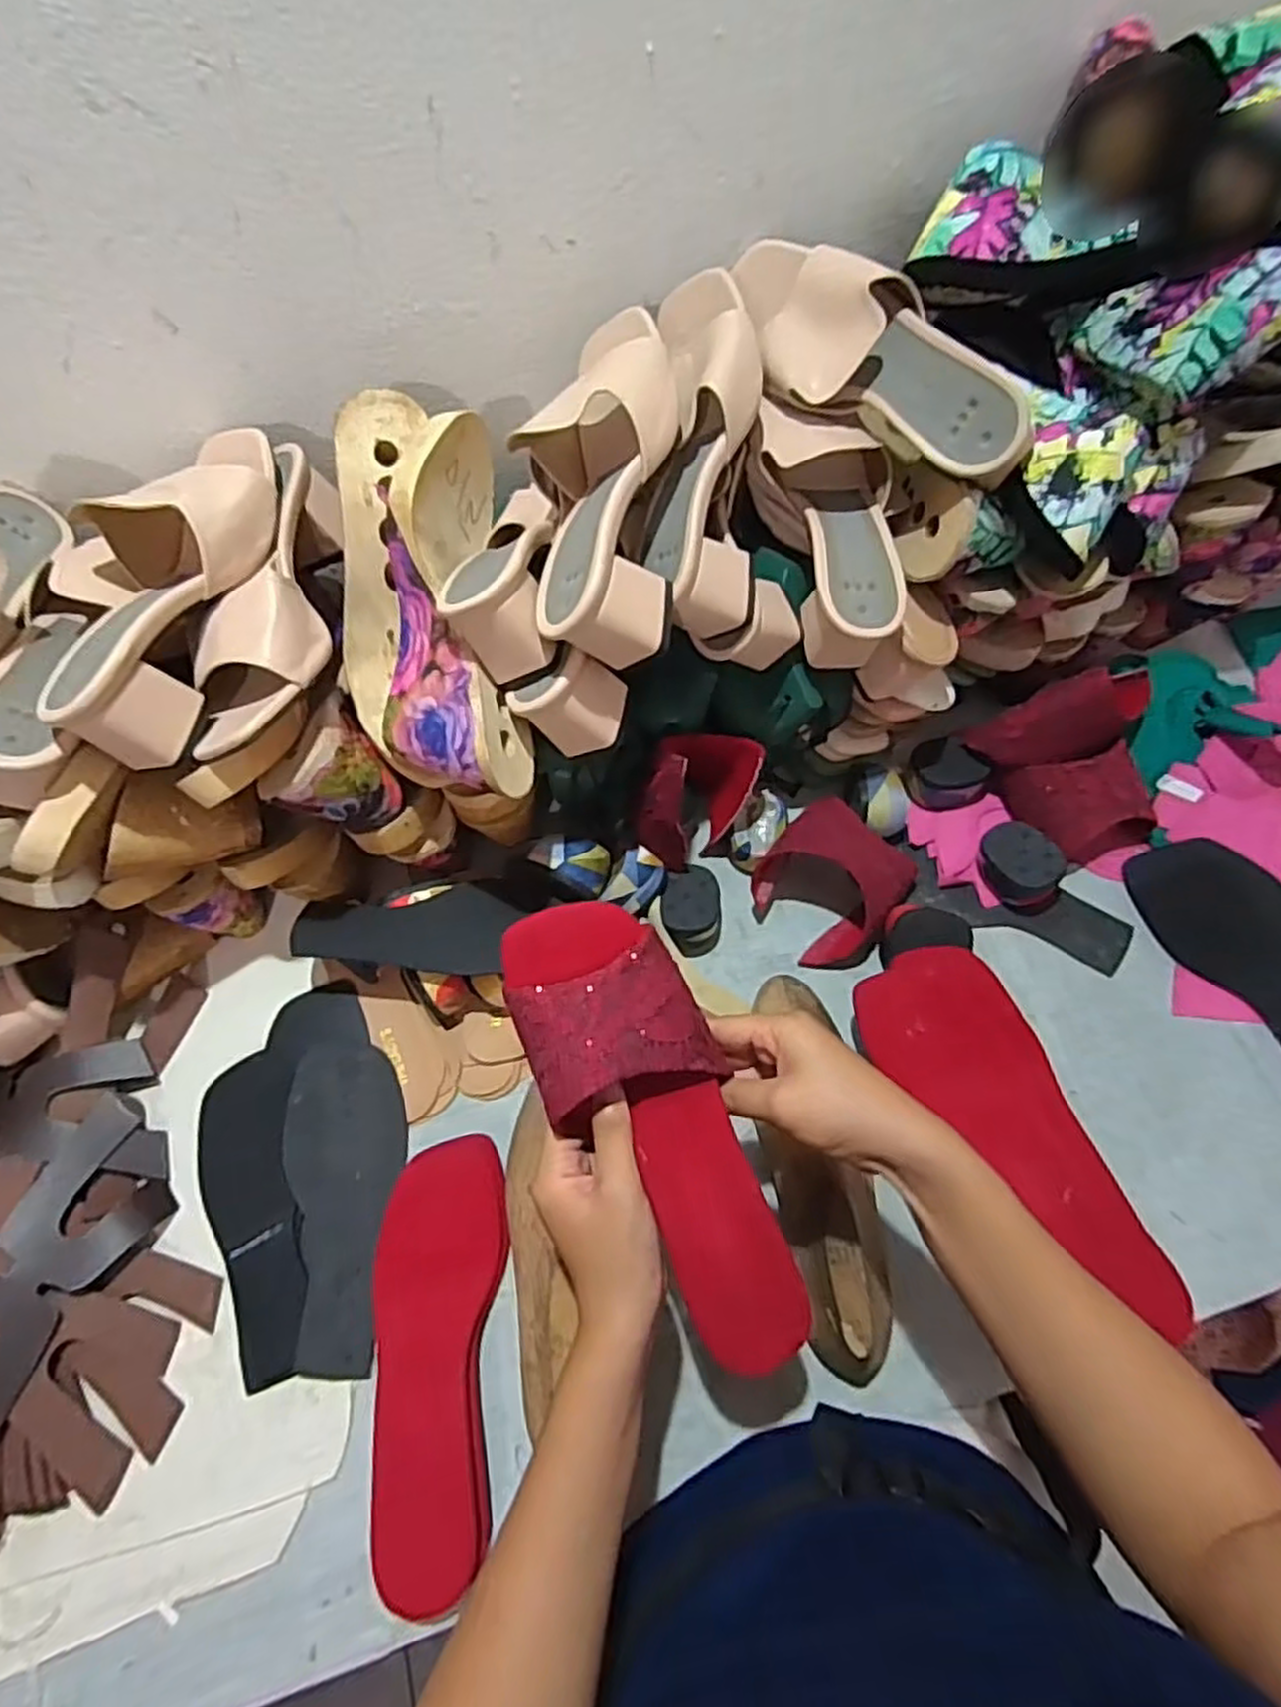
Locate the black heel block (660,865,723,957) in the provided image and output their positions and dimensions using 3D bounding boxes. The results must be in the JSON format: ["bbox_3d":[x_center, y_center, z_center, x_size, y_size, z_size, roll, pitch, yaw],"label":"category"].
[{"bbox_3d":[0.040,0.041,0.616,0.047,0.039,0.069,-6,62,0],"label":"black heel block"}]

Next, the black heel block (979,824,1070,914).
[{"bbox_3d":[0.294,0.009,0.609,0.050,0.040,0.067,-27,64,-11],"label":"black heel block"}]

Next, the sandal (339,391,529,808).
[{"bbox_3d":[-0.142,-0.158,0.512,0.118,0.092,0.257,-11,85,-3],"label":"sandal"}]

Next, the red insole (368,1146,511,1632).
[{"bbox_3d":[-0.125,0.303,0.484,0.075,0.023,0.236,-4,62,1],"label":"red insole"}]

